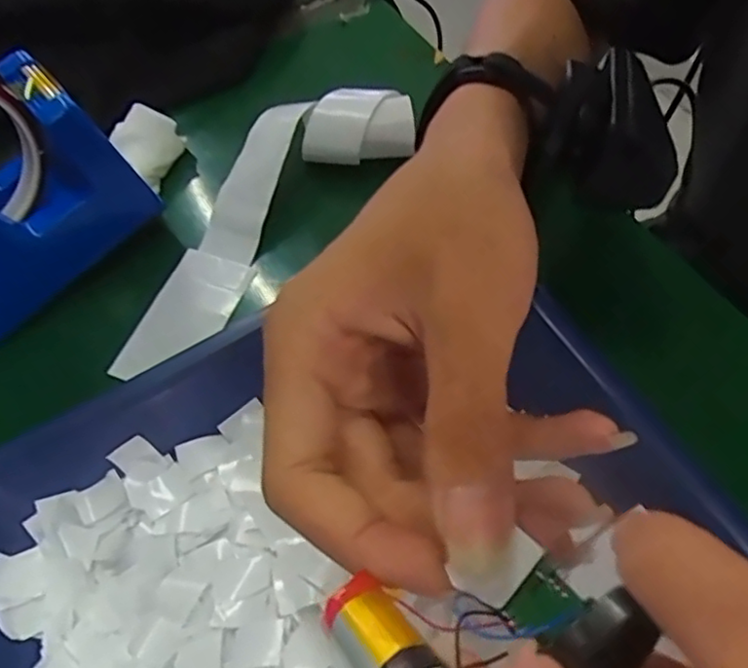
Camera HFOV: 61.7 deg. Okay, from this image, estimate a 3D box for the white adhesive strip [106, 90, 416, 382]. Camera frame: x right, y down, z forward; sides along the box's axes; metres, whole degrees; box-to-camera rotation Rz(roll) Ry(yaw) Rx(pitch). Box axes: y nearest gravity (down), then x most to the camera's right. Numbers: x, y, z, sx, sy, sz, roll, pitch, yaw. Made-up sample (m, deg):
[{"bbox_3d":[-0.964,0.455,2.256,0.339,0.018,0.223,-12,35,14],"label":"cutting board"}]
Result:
[{"bbox_3d":[-0.062,-0.058,0.315,0.065,0.023,0.189,36,80,21],"label":"white adhesive strip"}]

